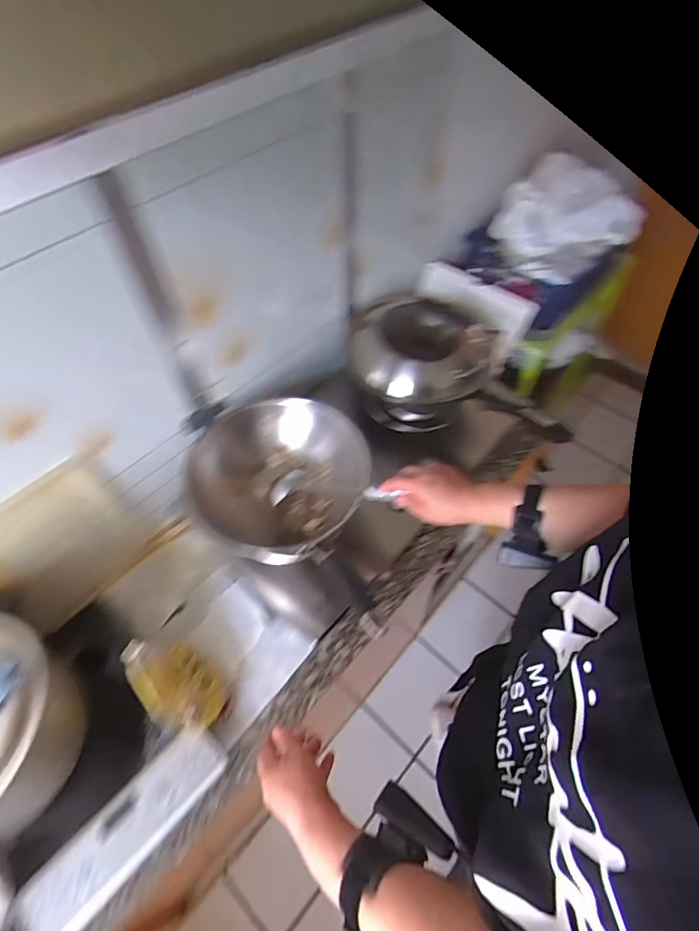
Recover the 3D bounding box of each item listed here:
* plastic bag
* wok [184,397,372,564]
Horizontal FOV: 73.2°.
[{"bbox_3d":[0.441,-0.509,0.962,0.293,0.122,0.225,-35,61,-21],"label":"plastic bag"},{"bbox_3d":[-0.102,0.012,0.774,0.247,0.136,0.258,-1,55,1],"label":"wok"}]

